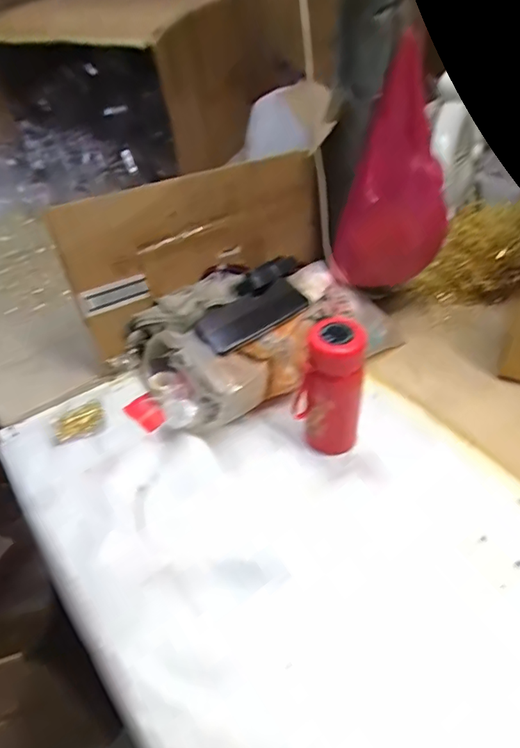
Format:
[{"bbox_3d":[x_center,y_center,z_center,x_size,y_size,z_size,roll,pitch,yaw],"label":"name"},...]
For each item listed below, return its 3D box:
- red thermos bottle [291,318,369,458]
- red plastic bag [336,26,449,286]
[{"bbox_3d":[0.089,0.024,0.629,0.063,0.184,0.069,-2,43,2],"label":"red thermos bottle"},{"bbox_3d":[0.188,-0.262,0.710,0.153,0.290,0.062,4,43,9],"label":"red plastic bag"}]

